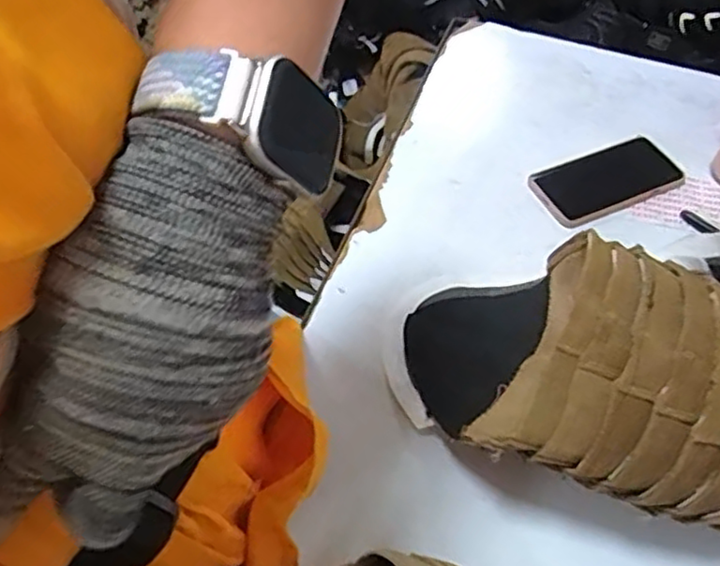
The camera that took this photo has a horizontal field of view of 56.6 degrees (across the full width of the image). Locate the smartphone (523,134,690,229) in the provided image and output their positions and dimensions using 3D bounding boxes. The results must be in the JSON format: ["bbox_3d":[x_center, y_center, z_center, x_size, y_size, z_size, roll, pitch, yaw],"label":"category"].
[{"bbox_3d":[0.270,-0.113,0.743,0.166,0.017,0.088,-23,56,-17],"label":"smartphone"}]

